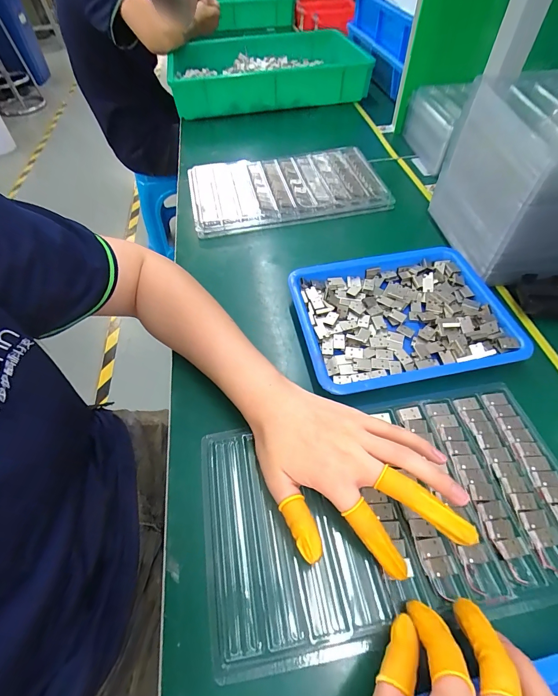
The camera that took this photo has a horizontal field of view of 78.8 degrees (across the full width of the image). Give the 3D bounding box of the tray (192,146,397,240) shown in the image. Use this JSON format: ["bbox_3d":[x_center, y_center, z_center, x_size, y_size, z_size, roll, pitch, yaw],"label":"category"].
[{"bbox_3d":[0.010,-0.255,0.552,0.304,0.051,0.171,-7,55,-1],"label":"tray"}]

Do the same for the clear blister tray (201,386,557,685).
[{"bbox_3d":[0.086,0.124,0.272,0.291,0.010,0.166,-13,55,-5],"label":"clear blister tray"}]

